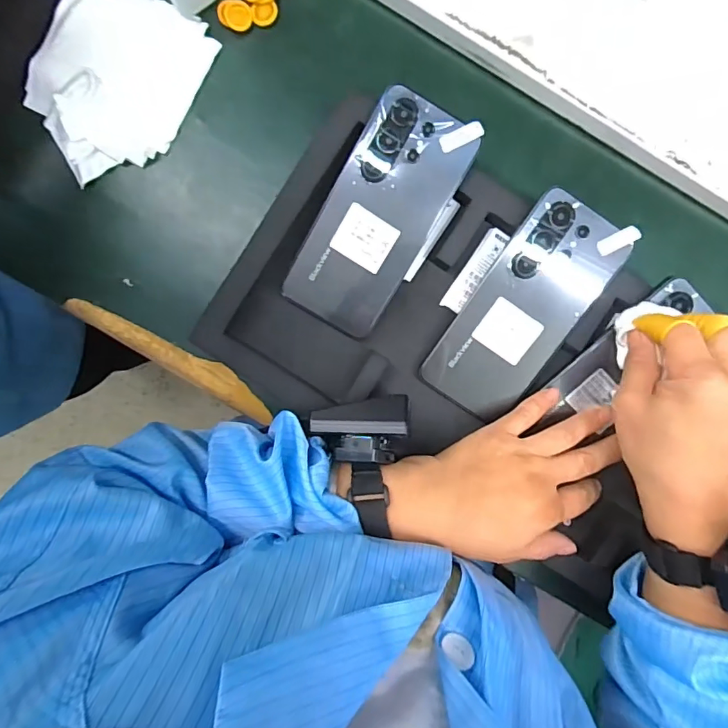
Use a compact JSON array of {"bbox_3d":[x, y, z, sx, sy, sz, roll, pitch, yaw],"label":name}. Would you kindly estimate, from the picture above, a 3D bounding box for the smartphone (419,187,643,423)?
[{"bbox_3d":[0.120,-0.039,0.355,0.080,0.007,0.167,33,102,-3],"label":"smartphone"}]

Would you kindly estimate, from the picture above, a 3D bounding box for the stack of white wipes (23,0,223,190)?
[{"bbox_3d":[-0.188,-0.211,0.354,0.108,0.028,0.140,31,92,-5],"label":"stack of white wipes"}]

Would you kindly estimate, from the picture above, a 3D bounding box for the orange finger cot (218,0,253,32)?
[{"bbox_3d":[-0.097,-0.265,0.364,0.025,0.007,0.021,30,92,-4],"label":"orange finger cot"}]

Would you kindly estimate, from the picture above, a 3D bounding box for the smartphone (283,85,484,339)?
[{"bbox_3d":[0.011,-0.106,0.349,0.079,0.007,0.167,28,101,-6],"label":"smartphone"}]

